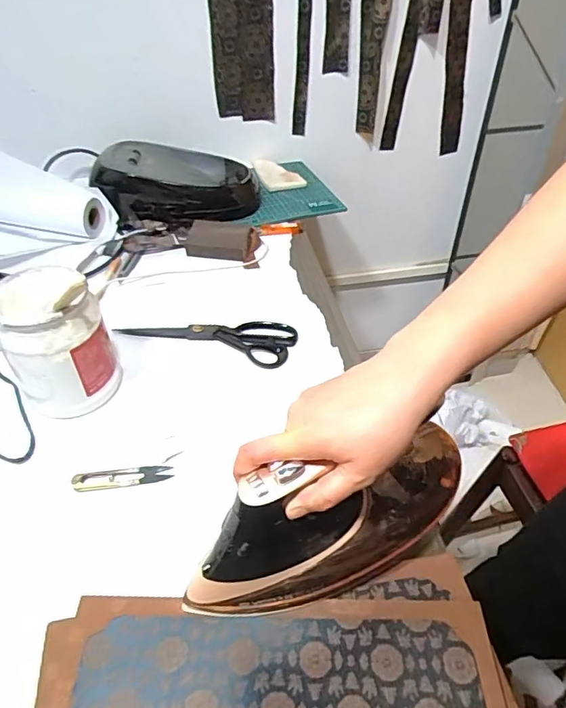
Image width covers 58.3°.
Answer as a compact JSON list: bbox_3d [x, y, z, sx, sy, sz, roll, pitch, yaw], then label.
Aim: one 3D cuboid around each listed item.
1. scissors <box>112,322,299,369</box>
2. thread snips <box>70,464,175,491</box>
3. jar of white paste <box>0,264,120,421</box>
[{"bbox_3d":[-0.106,-0.033,0.731,0.250,0.011,0.083,12,45,14],"label":"scissors"},{"bbox_3d":[-0.176,0.134,0.556,0.104,0.011,0.021,-9,44,-8],"label":"thread snips"},{"bbox_3d":[-0.267,-0.013,0.598,0.109,0.172,0.105,-1,43,1],"label":"jar of white paste"}]

